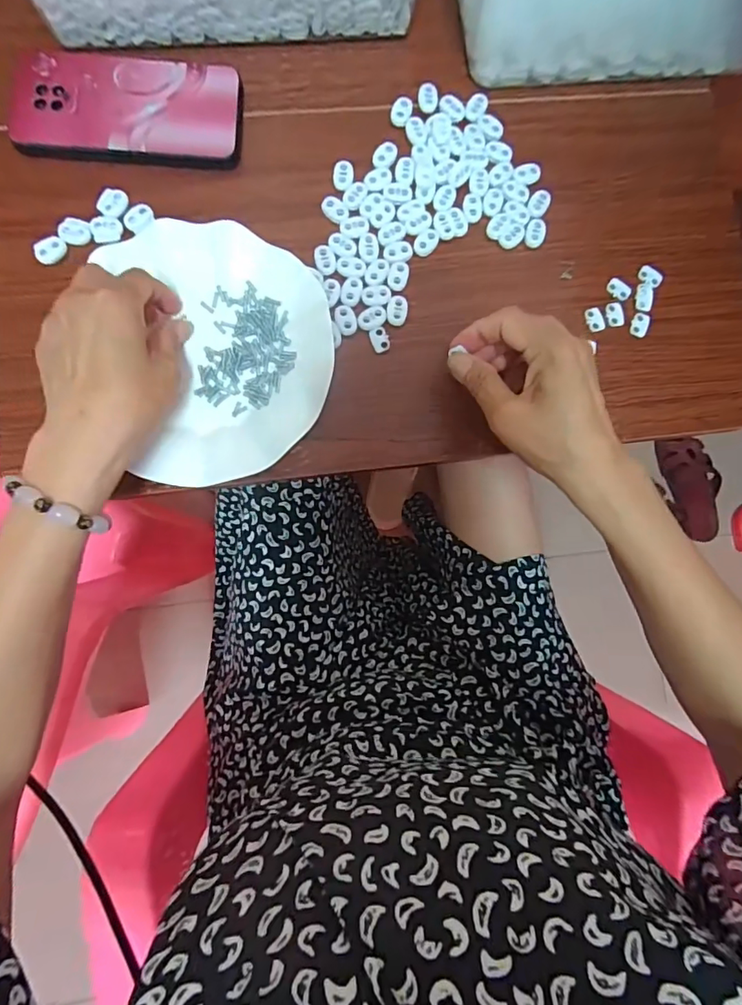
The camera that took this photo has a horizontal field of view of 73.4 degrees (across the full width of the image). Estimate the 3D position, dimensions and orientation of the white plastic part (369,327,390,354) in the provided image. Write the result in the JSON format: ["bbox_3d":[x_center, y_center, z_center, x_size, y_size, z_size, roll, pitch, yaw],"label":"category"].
[{"bbox_3d":[0.007,-0.123,0.377,0.013,0.004,0.018,-16,86,-5],"label":"white plastic part"}]

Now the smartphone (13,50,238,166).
[{"bbox_3d":[-0.181,-0.300,0.374,0.160,0.008,0.085,1,85,-4],"label":"smartphone"}]

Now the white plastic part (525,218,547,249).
[{"bbox_3d":[0.128,-0.210,0.388,0.015,0.004,0.021,5,85,-4],"label":"white plastic part"}]

